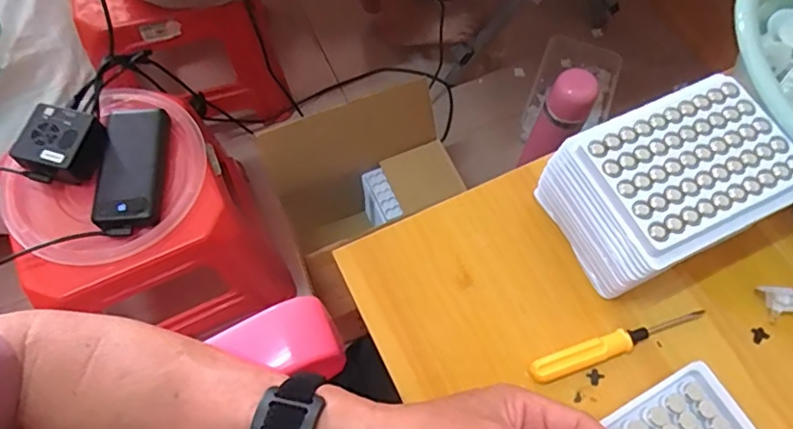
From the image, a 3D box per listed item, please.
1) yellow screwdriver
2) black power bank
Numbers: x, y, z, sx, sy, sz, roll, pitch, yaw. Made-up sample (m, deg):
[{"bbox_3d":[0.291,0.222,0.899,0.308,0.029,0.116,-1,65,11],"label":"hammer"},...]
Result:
[{"bbox_3d":[0.149,0.087,0.379,0.124,0.011,0.017,-18,67,-8],"label":"yellow screwdriver"},{"bbox_3d":[-0.323,-0.060,0.681,0.075,0.034,0.160,-7,66,-3],"label":"black power bank"}]

